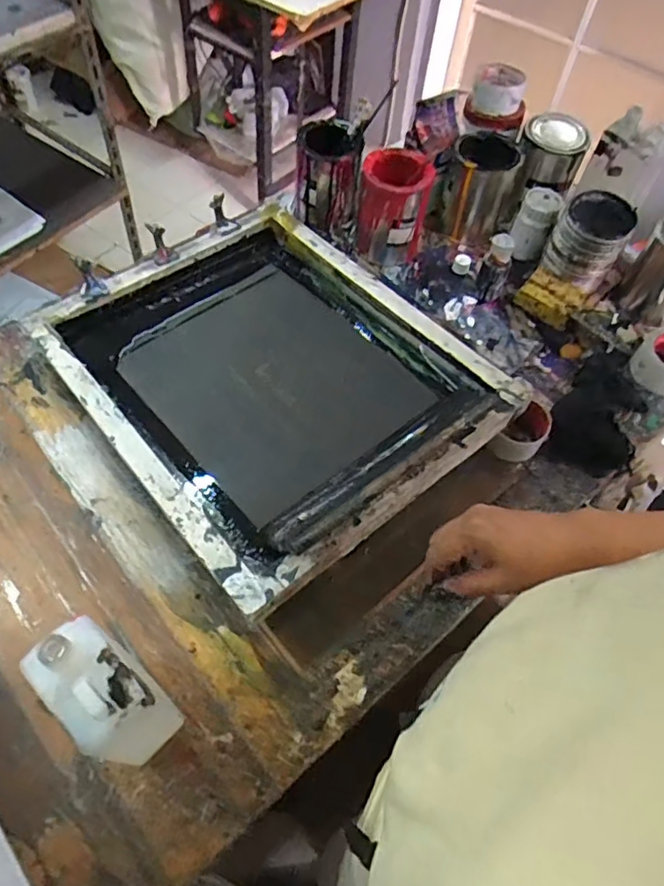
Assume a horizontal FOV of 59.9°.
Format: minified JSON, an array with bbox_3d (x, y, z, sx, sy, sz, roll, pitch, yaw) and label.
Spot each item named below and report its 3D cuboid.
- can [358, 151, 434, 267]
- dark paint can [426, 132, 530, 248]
[{"bbox_3d":[0.095,-0.378,0.925,0.110,0.141,0.106,5,58,-1],"label":"can"},{"bbox_3d":[0.247,-0.415,0.990,0.113,0.174,0.119,38,63,17],"label":"dark paint can"}]

